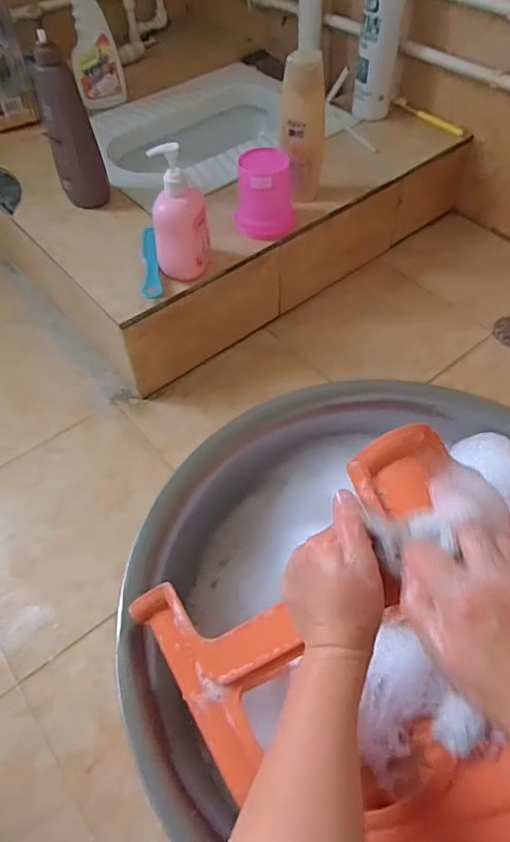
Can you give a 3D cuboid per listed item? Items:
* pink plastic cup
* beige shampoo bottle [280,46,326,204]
[{"bbox_3d":[0.017,-0.347,0.831,0.086,0.113,0.079,1,53,3],"label":"pink plastic cup"},{"bbox_3d":[0.074,-0.451,0.831,0.069,0.210,0.035,8,54,9],"label":"beige shampoo bottle"}]

